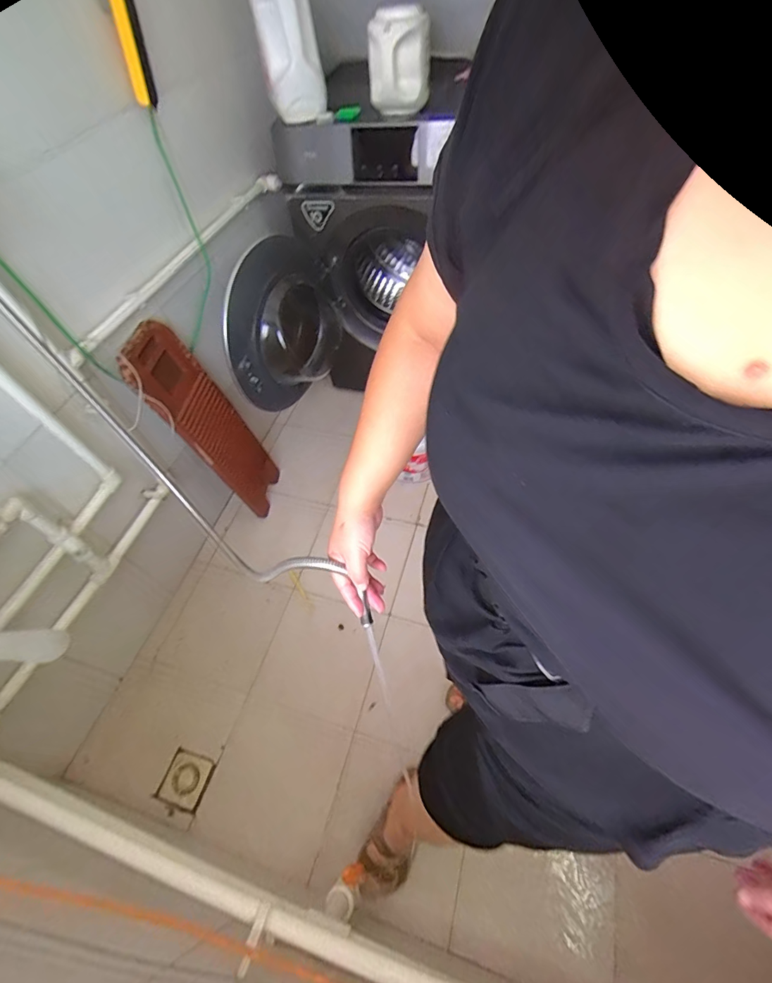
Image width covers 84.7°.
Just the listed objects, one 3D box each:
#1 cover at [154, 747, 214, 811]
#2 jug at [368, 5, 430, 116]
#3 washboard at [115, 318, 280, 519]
[{"bbox_3d":[-0.487,0.701,1.029,0.108,0.012,0.103,13,57,14],"label":"cover"},{"bbox_3d":[0.031,-0.941,0.926,0.125,0.154,0.096,2,53,6],"label":"jug"},{"bbox_3d":[-0.483,-0.177,1.205,0.049,0.637,0.203,-1,58,17],"label":"washboard"}]

